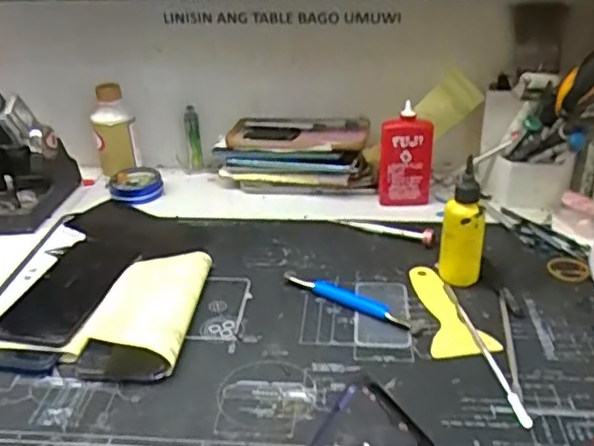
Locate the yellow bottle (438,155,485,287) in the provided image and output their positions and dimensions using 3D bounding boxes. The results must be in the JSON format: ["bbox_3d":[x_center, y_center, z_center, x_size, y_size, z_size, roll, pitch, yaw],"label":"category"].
[{"bbox_3d":[0.149,0.002,0.569,0.028,0.115,0.028,-25,36,-35],"label":"yellow bottle"}]

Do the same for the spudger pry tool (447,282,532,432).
[{"bbox_3d":[0.147,0.097,0.507,0.009,0.004,0.168,-5,29,-6],"label":"spudger pry tool"}]

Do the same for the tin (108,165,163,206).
[{"bbox_3d":[-0.196,-0.046,0.778,0.062,0.023,0.065,-2,29,1],"label":"tin"}]

